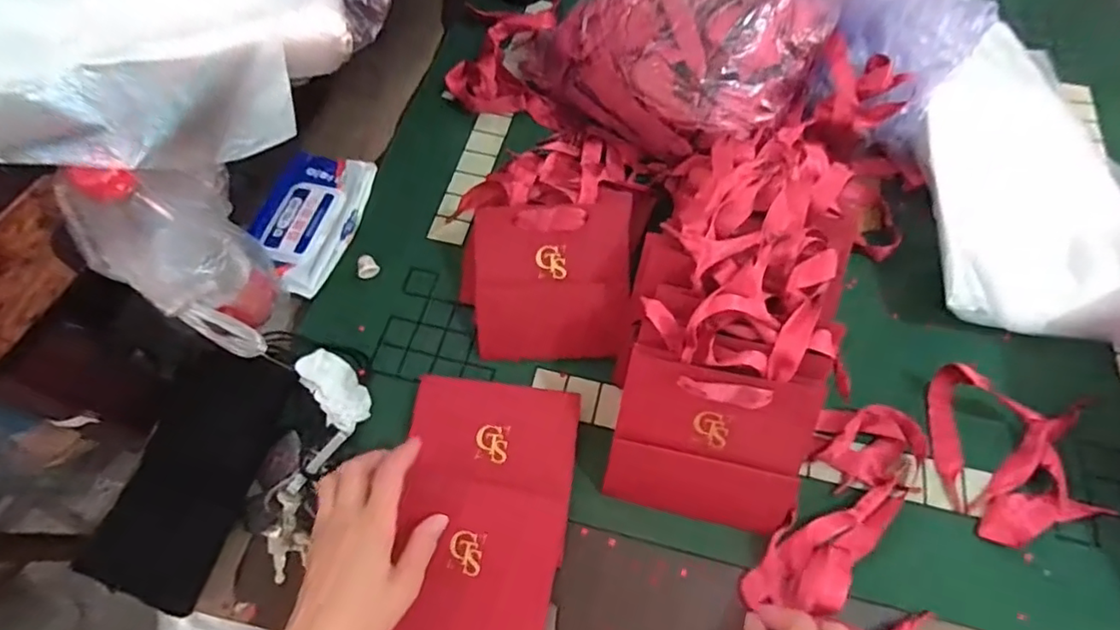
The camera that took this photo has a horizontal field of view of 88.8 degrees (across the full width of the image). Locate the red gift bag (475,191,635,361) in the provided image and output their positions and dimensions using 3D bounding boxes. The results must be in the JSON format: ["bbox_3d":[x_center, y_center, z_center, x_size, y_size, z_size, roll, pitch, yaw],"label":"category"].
[{"bbox_3d":[-0.007,-0.033,0.527,0.143,0.023,0.144,-1,91,4],"label":"red gift bag"}]

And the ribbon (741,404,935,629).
[{"bbox_3d":[0.238,0.161,0.443,0.119,0.031,0.191,33,67,15],"label":"ribbon"}]

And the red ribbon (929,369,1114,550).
[{"bbox_3d":[0.371,0.118,0.464,0.117,0.034,0.133,13,63,6],"label":"red ribbon"}]

